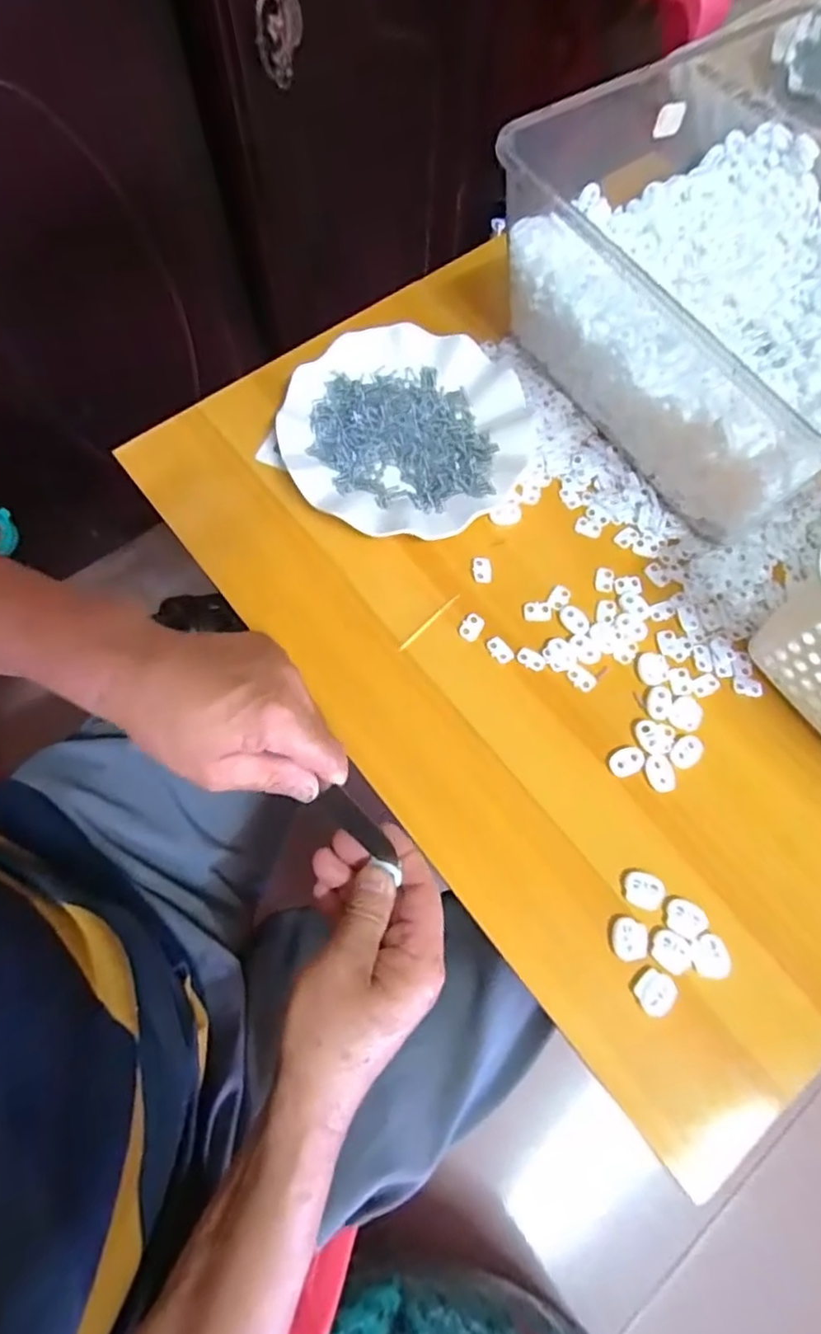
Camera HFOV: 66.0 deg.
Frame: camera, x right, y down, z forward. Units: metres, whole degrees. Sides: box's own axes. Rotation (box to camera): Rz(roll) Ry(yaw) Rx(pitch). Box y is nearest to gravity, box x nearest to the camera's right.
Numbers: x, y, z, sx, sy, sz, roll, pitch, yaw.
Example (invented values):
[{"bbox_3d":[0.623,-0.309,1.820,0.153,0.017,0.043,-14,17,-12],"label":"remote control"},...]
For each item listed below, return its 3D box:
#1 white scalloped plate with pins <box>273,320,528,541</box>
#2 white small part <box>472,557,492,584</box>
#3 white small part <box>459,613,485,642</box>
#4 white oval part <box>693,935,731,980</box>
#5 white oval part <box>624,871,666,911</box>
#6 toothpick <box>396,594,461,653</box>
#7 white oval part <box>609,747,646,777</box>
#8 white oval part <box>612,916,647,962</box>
[{"bbox_3d":[-0.001,-0.176,0.476,0.177,0.022,0.181,1,70,-2],"label":"white scalloped plate with pins"},{"bbox_3d":[0.051,-0.069,0.449,0.014,0.004,0.020,-3,70,-3],"label":"white small part"},{"bbox_3d":[0.042,-0.028,0.433,0.014,0.004,0.020,29,72,8],"label":"white small part"},{"bbox_3d":[0.173,0.165,0.360,0.020,0.004,0.022,9,70,1],"label":"white oval part"},{"bbox_3d":[0.138,0.132,0.373,0.023,0.004,0.020,20,71,5],"label":"white oval part"},{"bbox_3d":[0.013,-0.031,0.429,0.056,0.004,0.004,-42,77,-15],"label":"toothpick"},{"bbox_3d":[0.138,0.060,0.401,0.023,0.004,0.016,-25,73,-10],"label":"white oval part"},{"bbox_3d":[0.126,0.157,0.363,0.020,0.004,0.022,10,70,2],"label":"white oval part"}]

